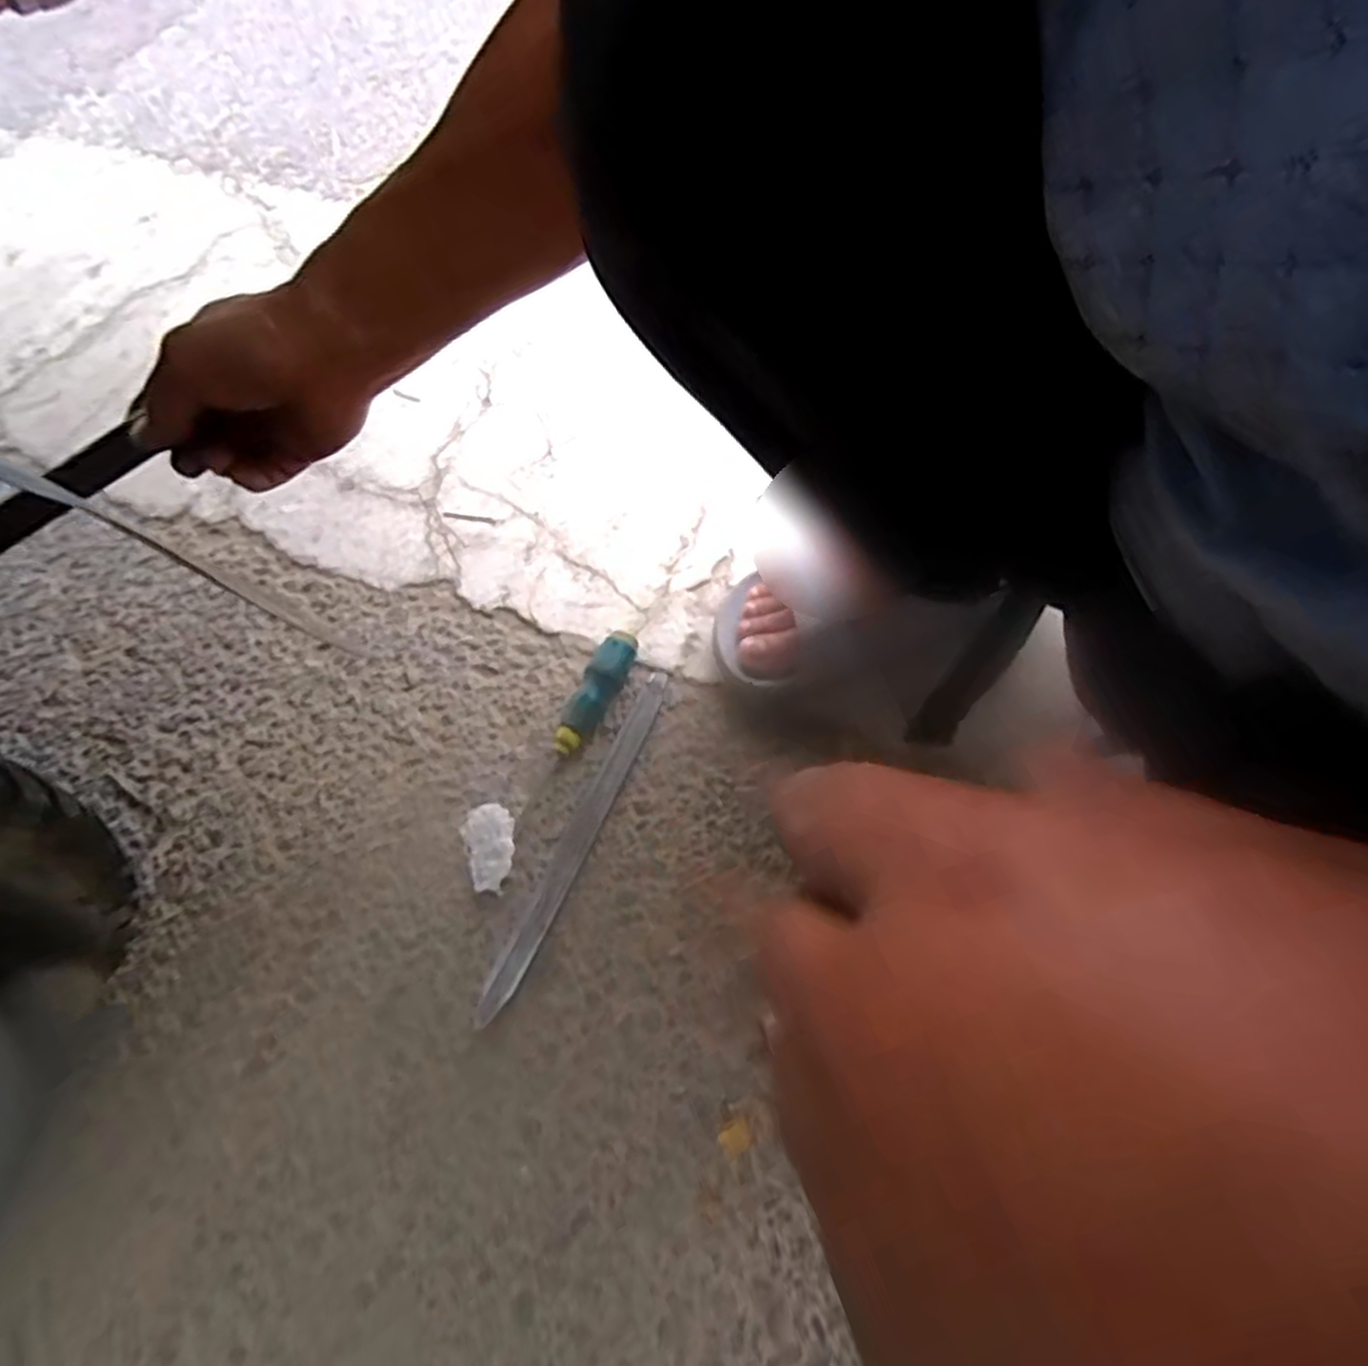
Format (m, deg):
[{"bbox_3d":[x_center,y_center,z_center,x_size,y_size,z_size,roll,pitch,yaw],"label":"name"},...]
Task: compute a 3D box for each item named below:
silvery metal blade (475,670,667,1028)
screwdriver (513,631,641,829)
[{"bbox_3d":[-0.073,0.103,0.530,0.023,0.013,0.262,22,65,11],"label":"silvery metal blade"},{"bbox_3d":[-0.078,0.029,0.559,0.027,0.026,0.153,24,66,11],"label":"screwdriver"}]

